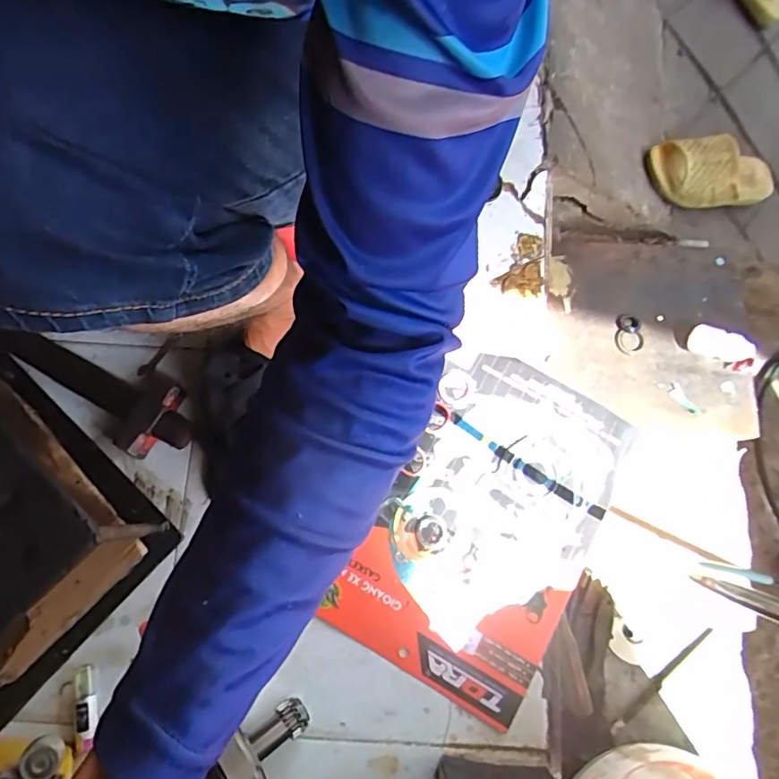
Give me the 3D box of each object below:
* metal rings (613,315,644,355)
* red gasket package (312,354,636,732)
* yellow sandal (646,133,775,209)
[{"bbox_3d":[0.343,-0.076,0.762,0.039,0.020,0.063,13,76,2],"label":"metal rings"},{"bbox_3d":[0.108,0.143,0.589,0.223,0.008,0.352,28,76,5],"label":"red gasket package"},{"bbox_3d":[0.558,-0.371,0.903,0.295,0.065,0.115,-10,75,-26],"label":"yellow sandal"}]

